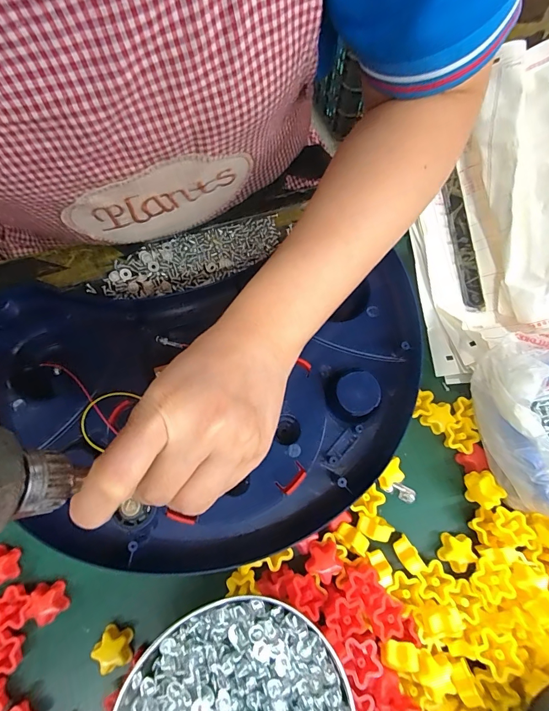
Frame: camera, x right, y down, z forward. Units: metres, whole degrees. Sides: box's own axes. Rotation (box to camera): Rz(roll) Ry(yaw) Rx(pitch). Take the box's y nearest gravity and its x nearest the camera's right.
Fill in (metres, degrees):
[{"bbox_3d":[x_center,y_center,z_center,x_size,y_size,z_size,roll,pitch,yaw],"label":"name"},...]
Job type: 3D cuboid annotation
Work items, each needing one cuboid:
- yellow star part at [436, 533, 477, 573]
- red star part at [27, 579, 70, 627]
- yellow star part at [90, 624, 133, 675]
[{"bbox_3d":[0.136,0.146,0.271,0.022,0.012,0.024,39,75,11],"label":"yellow star part"},{"bbox_3d":[-0.159,0.173,0.255,0.022,0.015,0.025,-25,74,-9],"label":"red star part"},{"bbox_3d":[-0.110,0.201,0.249,0.024,0.016,0.023,13,71,3],"label":"yellow star part"}]

